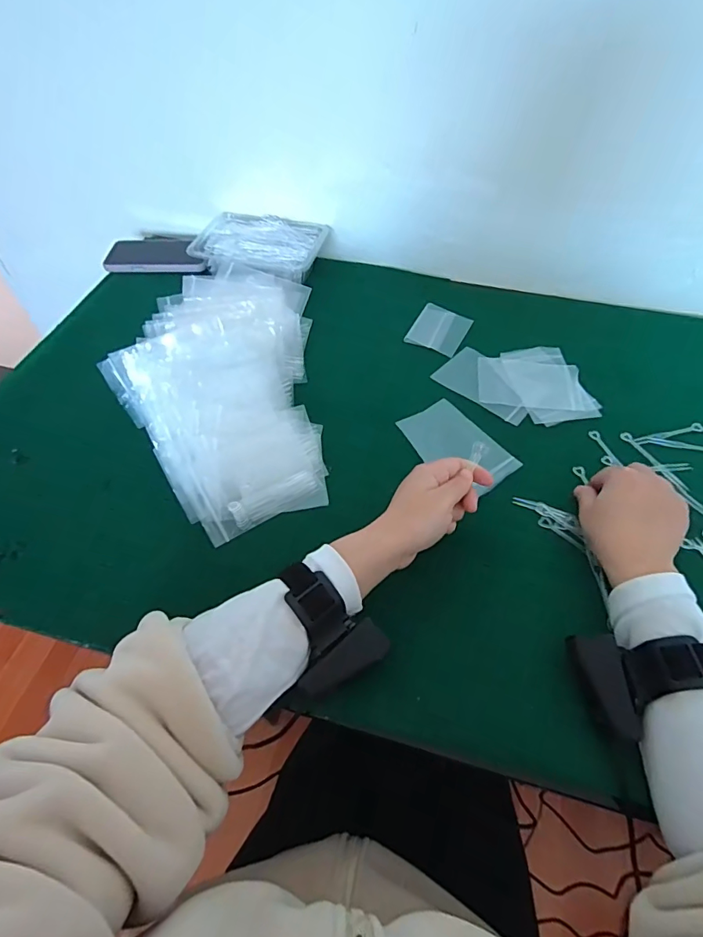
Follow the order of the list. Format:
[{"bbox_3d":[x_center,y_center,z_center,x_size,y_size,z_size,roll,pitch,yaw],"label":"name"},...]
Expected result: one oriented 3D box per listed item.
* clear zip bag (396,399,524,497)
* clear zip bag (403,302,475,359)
[{"bbox_3d":[0.114,-0.023,0.494,0.080,0.006,0.117,-30,63,-24],"label":"clear zip bag"},{"bbox_3d":[0.119,-0.188,0.619,0.069,0.007,0.083,23,57,16],"label":"clear zip bag"}]

